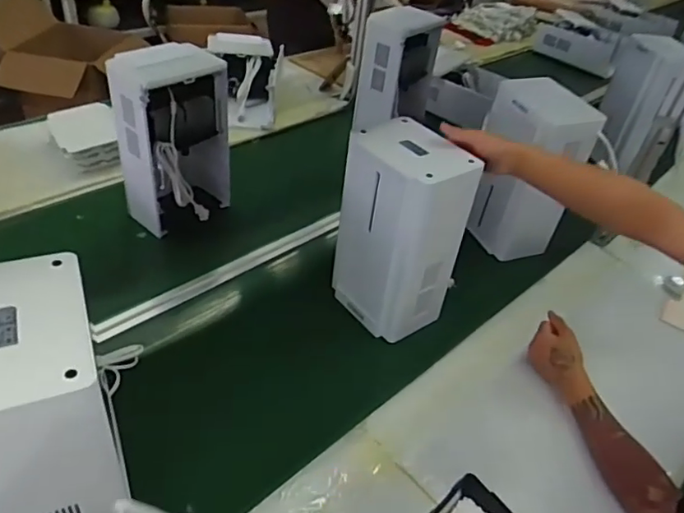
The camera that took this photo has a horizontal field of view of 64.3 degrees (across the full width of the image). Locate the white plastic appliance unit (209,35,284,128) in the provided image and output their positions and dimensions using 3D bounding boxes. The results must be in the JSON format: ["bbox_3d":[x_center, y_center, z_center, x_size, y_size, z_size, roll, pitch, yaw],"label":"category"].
[{"bbox_3d":[-0.290,-0.519,1.605,0.204,0.189,0.278,-1,37,-10],"label":"white plastic appliance unit"}]

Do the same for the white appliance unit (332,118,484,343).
[{"bbox_3d":[0.100,-0.037,0.970,0.147,0.339,0.192,-18,43,-29],"label":"white appliance unit"}]

